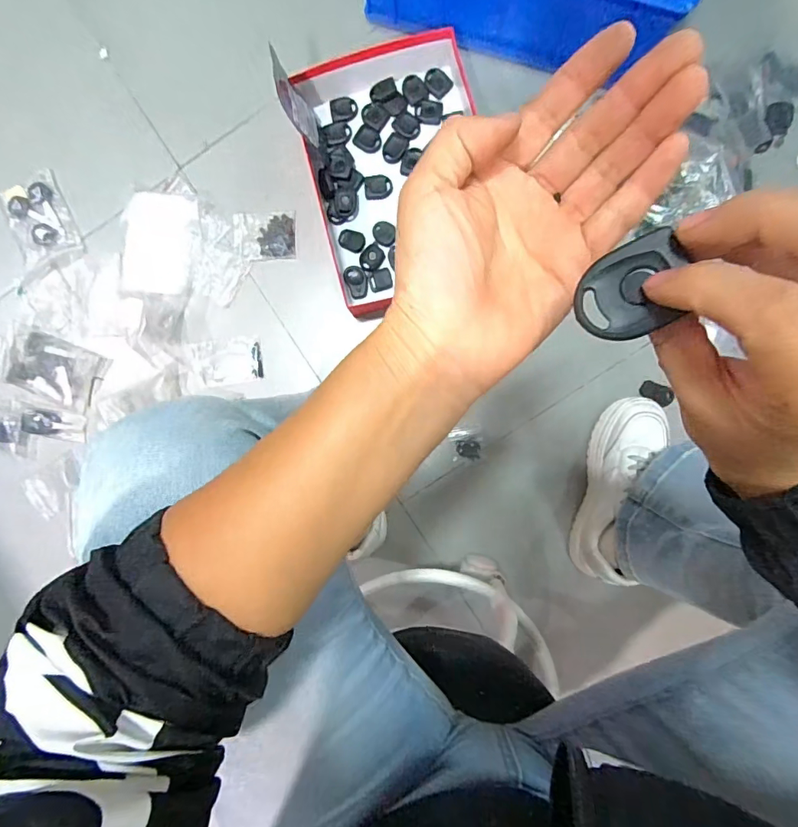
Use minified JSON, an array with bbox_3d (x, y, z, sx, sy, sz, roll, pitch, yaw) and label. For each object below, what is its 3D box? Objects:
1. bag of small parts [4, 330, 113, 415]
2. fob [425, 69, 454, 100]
[{"bbox_3d":[-0.509,-0.062,0.670,0.127,0.022,0.093,23,92,2],"label":"bag of small parts"},{"bbox_3d":[0.055,-0.473,0.642,0.033,0.007,0.043,-45,89,3],"label":"fob"}]

